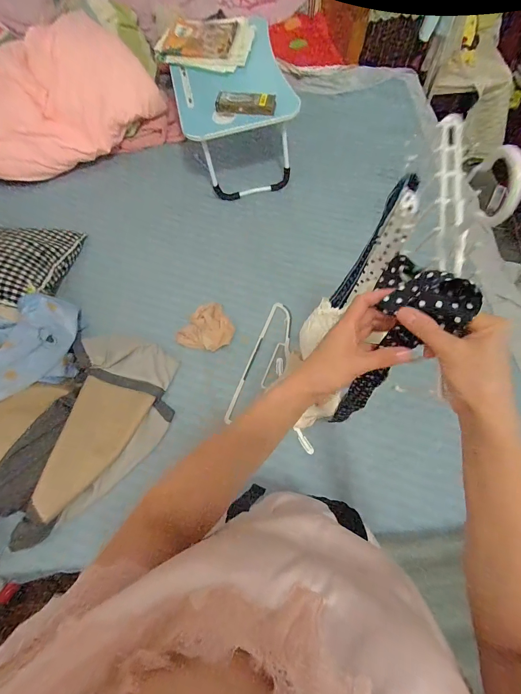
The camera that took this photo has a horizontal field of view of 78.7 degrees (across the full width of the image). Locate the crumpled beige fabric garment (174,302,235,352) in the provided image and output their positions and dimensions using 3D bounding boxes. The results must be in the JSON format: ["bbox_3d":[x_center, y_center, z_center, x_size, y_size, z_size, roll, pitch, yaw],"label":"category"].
[{"bbox_3d":[-0.176,-0.052,0.989,0.166,0.021,0.147,-29,71,-10],"label":"crumpled beige fabric garment"}]

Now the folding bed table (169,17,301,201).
[{"bbox_3d":[-0.104,-0.874,1.190,0.386,0.265,0.532,-15,69,-4],"label":"folding bed table"}]

